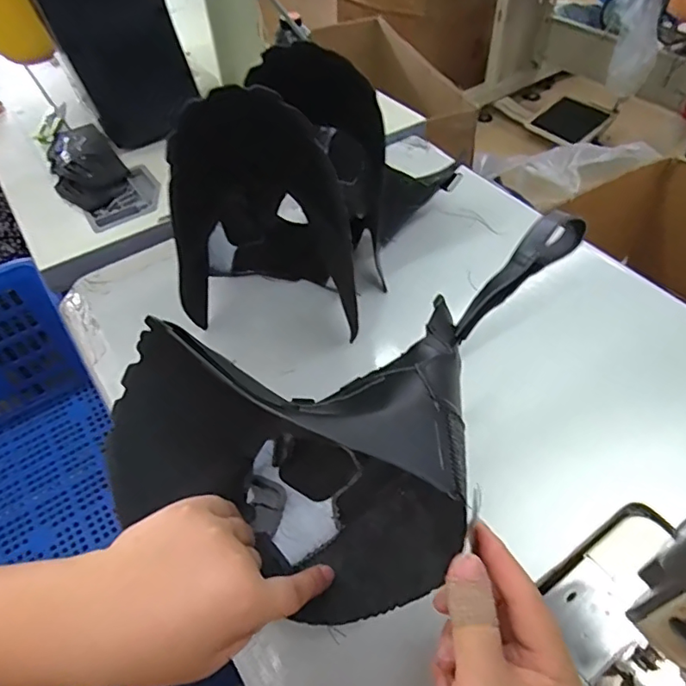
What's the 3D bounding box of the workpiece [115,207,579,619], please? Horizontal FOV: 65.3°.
[{"bbox_3d":[0.032,0.046,0.372,0.301,0.143,0.214,-21,51,-14],"label":"workpiece"}]

